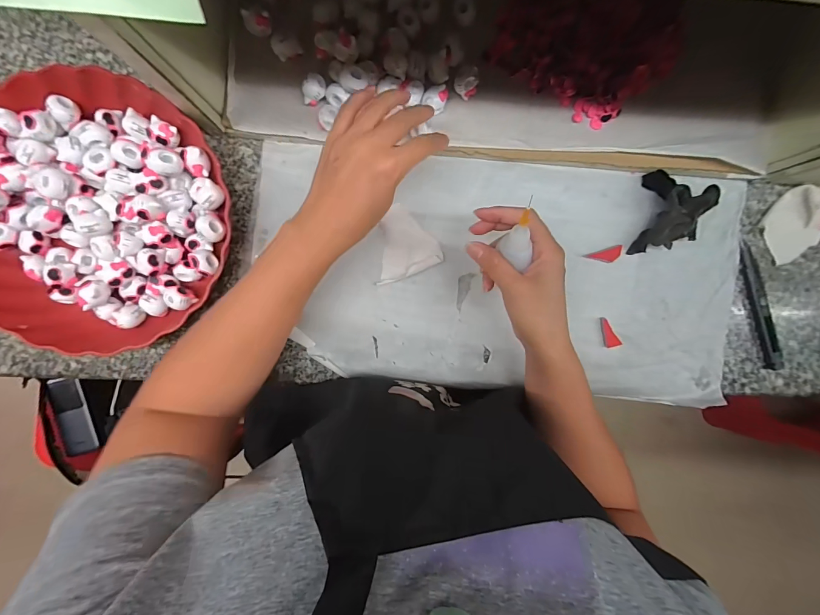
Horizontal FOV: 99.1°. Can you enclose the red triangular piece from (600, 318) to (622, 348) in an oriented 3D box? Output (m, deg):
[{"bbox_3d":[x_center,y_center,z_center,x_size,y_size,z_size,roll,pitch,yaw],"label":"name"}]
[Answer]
[{"bbox_3d":[0.211,0.026,0.370,0.016,0.008,0.033,-17,96,-1],"label":"red triangular piece"}]

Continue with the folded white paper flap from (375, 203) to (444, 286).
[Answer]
[{"bbox_3d":[-0.009,-0.065,0.354,0.068,0.010,0.067,-23,96,0],"label":"folded white paper flap"}]

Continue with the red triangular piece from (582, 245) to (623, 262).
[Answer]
[{"bbox_3d":[0.204,-0.053,0.365,0.040,0.005,0.015,-17,96,-1],"label":"red triangular piece"}]

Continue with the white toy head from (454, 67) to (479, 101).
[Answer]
[{"bbox_3d":[0.054,-0.213,0.332,0.022,0.015,0.022,0,96,-3],"label":"white toy head"}]

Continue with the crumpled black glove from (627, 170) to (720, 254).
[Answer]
[{"bbox_3d":[0.264,-0.092,0.350,0.056,0.030,0.079,8,95,-4],"label":"crumpled black glove"}]

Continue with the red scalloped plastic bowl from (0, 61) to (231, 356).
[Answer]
[{"bbox_3d":[-0.284,-0.082,0.322,0.235,0.045,0.232,-39,96,2],"label":"red scalloped plastic bowl"}]

